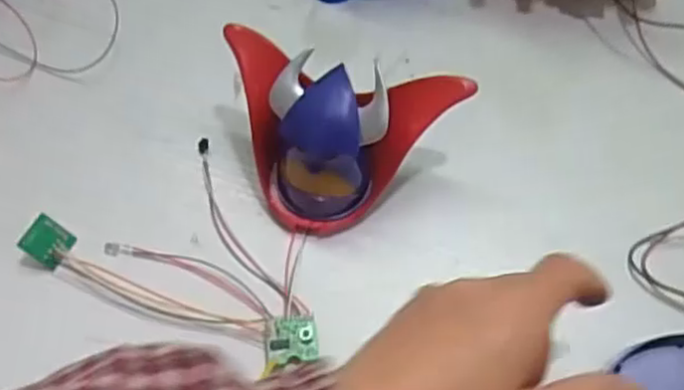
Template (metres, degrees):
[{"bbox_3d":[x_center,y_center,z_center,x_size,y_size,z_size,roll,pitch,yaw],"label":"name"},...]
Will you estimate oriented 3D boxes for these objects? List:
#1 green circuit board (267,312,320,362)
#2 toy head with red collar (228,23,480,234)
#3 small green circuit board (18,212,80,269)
[{"bbox_3d":[-0.025,0.071,0.353,0.025,0.007,0.024,-3,62,-2],"label":"green circuit board"},{"bbox_3d":[-0.006,-0.031,0.377,0.130,0.066,0.084,13,62,6],"label":"toy head with red collar"},{"bbox_3d":[-0.157,0.025,0.378,0.024,0.004,0.022,42,62,-26],"label":"small green circuit board"}]

